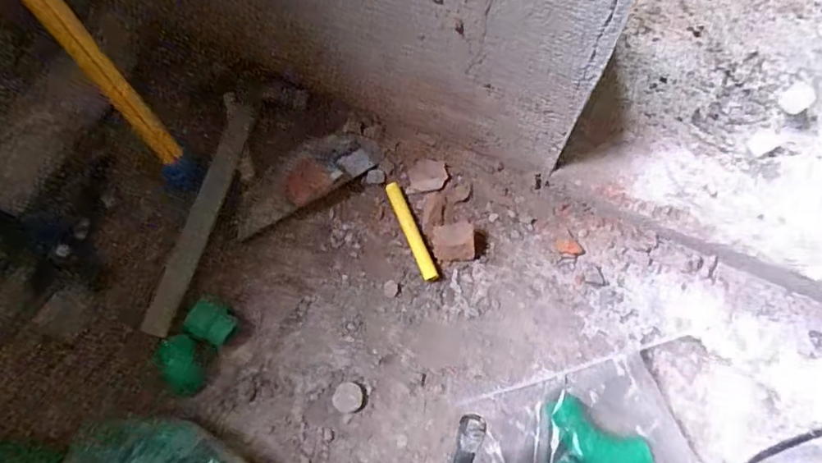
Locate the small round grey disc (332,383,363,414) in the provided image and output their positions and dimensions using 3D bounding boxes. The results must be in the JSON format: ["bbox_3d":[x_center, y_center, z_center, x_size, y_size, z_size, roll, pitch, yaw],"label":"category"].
[{"bbox_3d":[-0.066,0.174,0.561,0.029,0.007,0.030,0,70,1],"label":"small round grey disc"}]

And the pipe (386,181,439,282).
[{"bbox_3d":[0.000,0.000,0.615,0.016,0.011,0.123,-22,71,-7],"label":"pipe"}]

